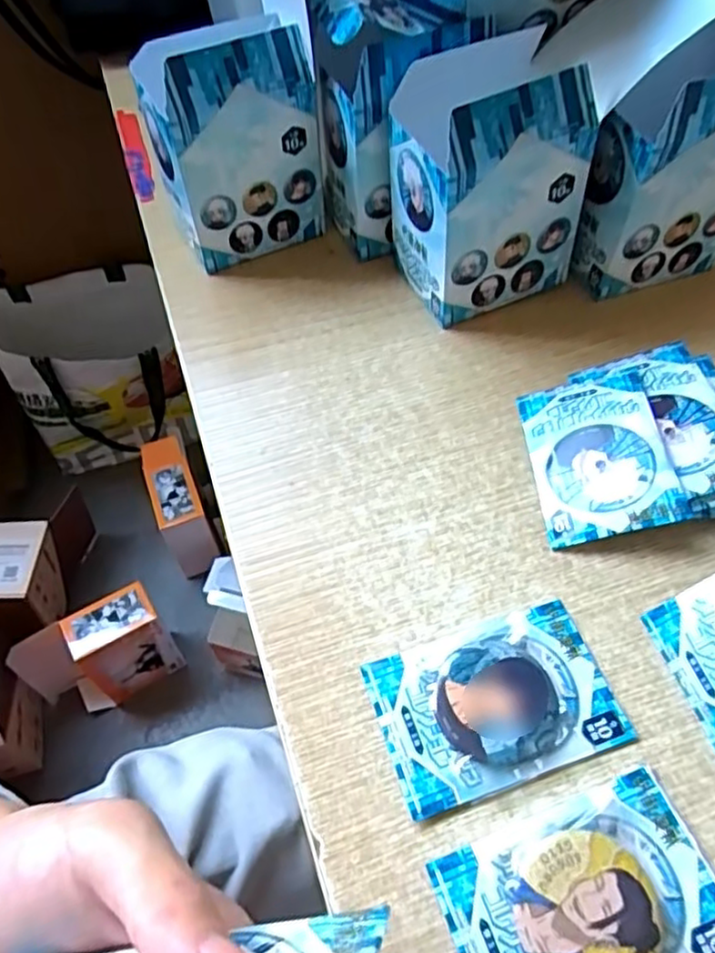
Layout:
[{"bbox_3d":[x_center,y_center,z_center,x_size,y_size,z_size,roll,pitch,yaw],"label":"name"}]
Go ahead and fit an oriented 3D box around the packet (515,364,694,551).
[{"bbox_3d":[0.130,-0.013,0.370,0.069,0.006,0.103,-15,55,16],"label":"packet"}]

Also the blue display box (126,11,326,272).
[{"bbox_3d":[-0.081,-0.217,0.451,0.098,0.140,0.062,-25,58,-15],"label":"blue display box"}]

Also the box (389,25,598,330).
[{"bbox_3d":[0.077,-0.175,0.413,0.095,0.141,0.076,-21,58,-13],"label":"box"}]

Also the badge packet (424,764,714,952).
[{"bbox_3d":[0.088,0.164,0.258,0.103,0.012,0.069,-18,57,-11],"label":"badge packet"}]

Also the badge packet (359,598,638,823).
[{"bbox_3d":[0.062,0.100,0.303,0.103,0.011,0.069,-16,57,-10],"label":"badge packet"}]

